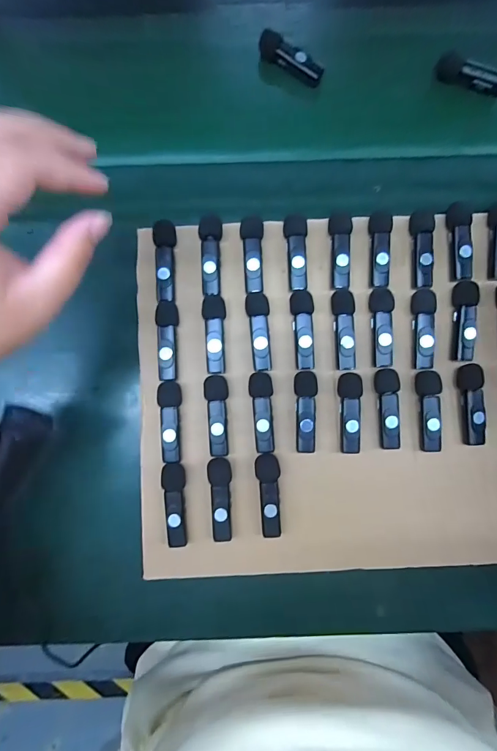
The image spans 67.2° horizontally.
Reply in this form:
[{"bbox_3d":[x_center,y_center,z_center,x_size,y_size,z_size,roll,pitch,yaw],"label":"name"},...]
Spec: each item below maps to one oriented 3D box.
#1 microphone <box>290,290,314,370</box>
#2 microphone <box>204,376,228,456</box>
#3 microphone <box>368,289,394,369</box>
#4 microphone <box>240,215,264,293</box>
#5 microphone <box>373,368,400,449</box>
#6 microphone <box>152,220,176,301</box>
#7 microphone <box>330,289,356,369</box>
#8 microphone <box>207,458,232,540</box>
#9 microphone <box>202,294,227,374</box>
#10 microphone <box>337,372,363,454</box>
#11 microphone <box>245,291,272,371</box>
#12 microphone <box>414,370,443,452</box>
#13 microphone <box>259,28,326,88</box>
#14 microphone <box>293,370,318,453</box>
[{"bbox_3d":[0.046,-0.038,0.310,0.018,0.013,0.064,-4,83,0],"label":"microphone"},{"bbox_3d":[-0.025,0.033,0.306,0.018,0.011,0.064,-4,83,0],"label":"microphone"},{"bbox_3d":[0.111,-0.040,0.308,0.017,0.011,0.065,0,83,0],"label":"microphone"},{"bbox_3d":[0.004,-0.102,0.311,0.018,0.010,0.064,-4,83,0],"label":"microphone"},{"bbox_3d":[0.115,0.027,0.306,0.018,0.012,0.064,-4,83,0],"label":"microphone"},{"bbox_3d":[-0.069,-0.096,0.312,0.018,0.009,0.066,-4,83,0],"label":"microphone"},{"bbox_3d":[0.080,-0.038,0.310,0.018,0.011,0.066,-4,83,0],"label":"microphone"},{"bbox_3d":[-0.022,0.100,0.301,0.018,0.010,0.066,-4,83,0],"label":"microphone"},{"bbox_3d":[-0.027,-0.034,0.309,0.018,0.012,0.064,-4,83,0],"label":"microphone"},{"bbox_3d":[0.083,0.031,0.306,0.018,0.013,0.064,1,83,0],"label":"microphone"},{"bbox_3d":[0.009,-0.037,0.310,0.018,0.011,0.064,-4,83,0],"label":"microphone"},{"bbox_3d":[0.148,0.029,0.306,0.017,0.015,0.065,-3,83,0],"label":"microphone"},{"bbox_3d":[0.039,-0.290,0.343,0.065,0.017,0.017,32,87,0],"label":"microphone"},{"bbox_3d":[0.048,0.029,0.308,0.018,0.014,0.065,-2,83,0],"label":"microphone"}]

